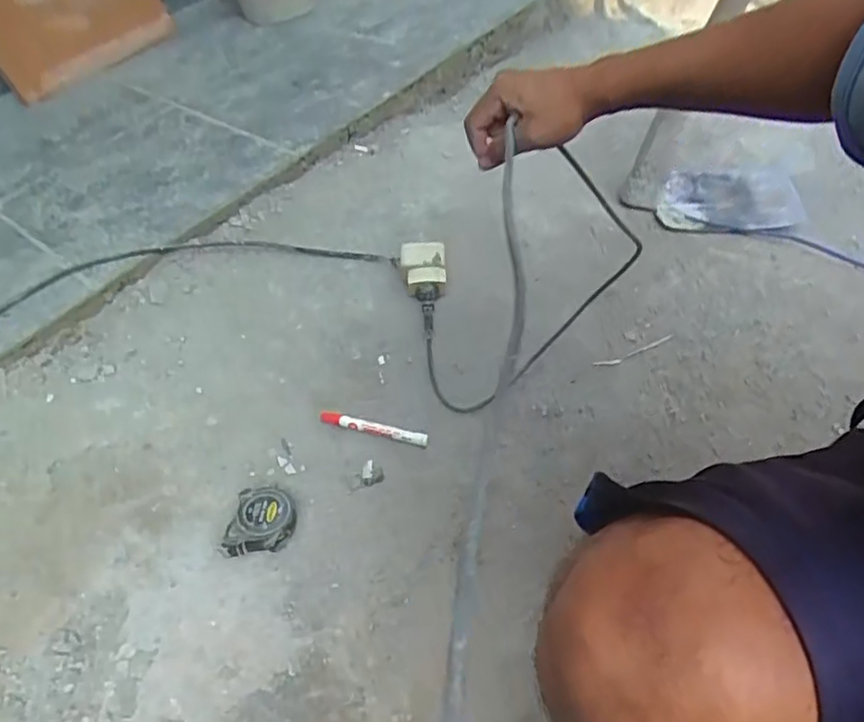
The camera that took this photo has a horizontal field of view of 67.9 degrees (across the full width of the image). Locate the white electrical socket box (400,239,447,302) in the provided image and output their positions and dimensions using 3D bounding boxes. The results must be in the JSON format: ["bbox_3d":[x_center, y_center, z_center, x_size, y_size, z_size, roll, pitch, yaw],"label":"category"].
[{"bbox_3d":[-0.012,-0.130,0.926,0.068,0.051,0.074,-7,47,6],"label":"white electrical socket box"}]

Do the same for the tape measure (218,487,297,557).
[{"bbox_3d":[-0.199,0.184,0.740,0.083,0.039,0.075,-10,52,-2],"label":"tape measure"}]

